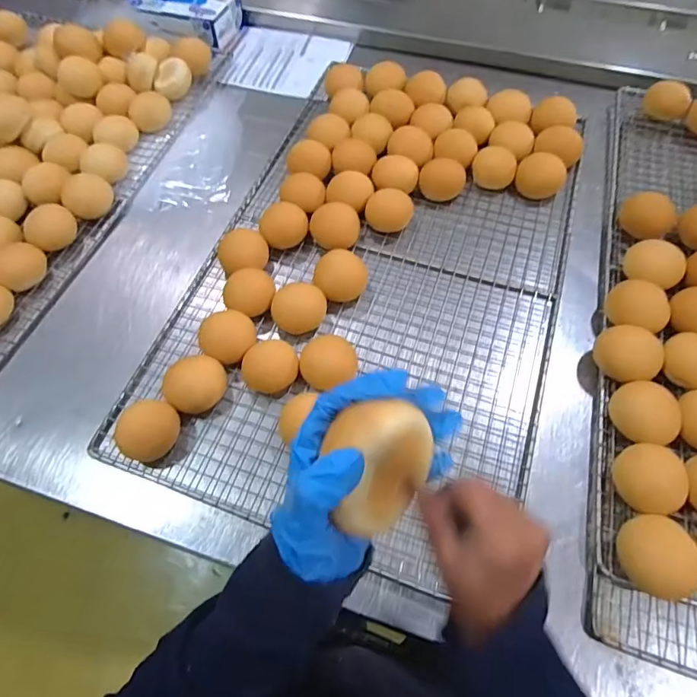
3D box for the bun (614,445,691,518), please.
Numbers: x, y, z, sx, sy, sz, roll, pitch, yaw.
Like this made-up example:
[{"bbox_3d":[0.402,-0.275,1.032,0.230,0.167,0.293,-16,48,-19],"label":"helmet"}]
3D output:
[{"bbox_3d":[0.347,0.149,0.531,0.065,0.047,0.066,-1,62,2],"label":"bun"}]

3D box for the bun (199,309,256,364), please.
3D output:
[{"bbox_3d":[-0.163,-0.013,0.637,0.077,0.048,0.067,-36,66,-16],"label":"bun"}]

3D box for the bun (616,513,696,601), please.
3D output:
[{"bbox_3d":[0.336,0.224,0.500,0.083,0.052,0.081,-1,62,2],"label":"bun"}]

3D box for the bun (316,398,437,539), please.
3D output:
[{"bbox_3d":[0.016,0.063,0.250,0.054,0.056,0.069,11,63,8],"label":"bun"}]

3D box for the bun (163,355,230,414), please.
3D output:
[{"bbox_3d":[-0.198,0.048,0.606,0.075,0.046,0.069,0,62,1],"label":"bun"}]

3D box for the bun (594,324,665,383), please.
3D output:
[{"bbox_3d":[0.368,0.008,0.608,0.077,0.055,0.080,-1,62,2],"label":"bun"}]

